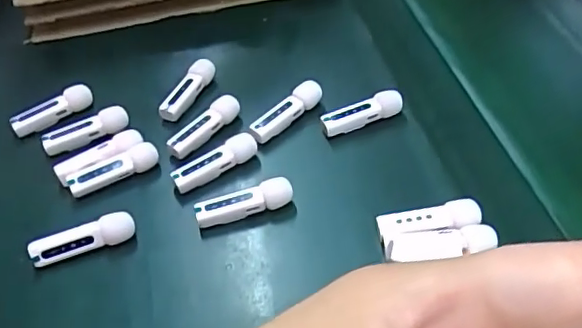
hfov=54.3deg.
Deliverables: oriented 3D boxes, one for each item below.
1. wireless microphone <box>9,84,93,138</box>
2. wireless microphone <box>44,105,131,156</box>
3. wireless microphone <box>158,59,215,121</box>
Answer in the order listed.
[{"bbox_3d":[-0.189,-0.042,0.452,0.064,0.018,0.017,-29,52,-24],"label":"wireless microphone"},{"bbox_3d":[-0.156,-0.025,0.431,0.064,0.016,0.023,-12,46,-10],"label":"wireless microphone"},{"bbox_3d":[-0.083,-0.060,0.456,0.015,0.017,0.059,21,50,21],"label":"wireless microphone"}]

